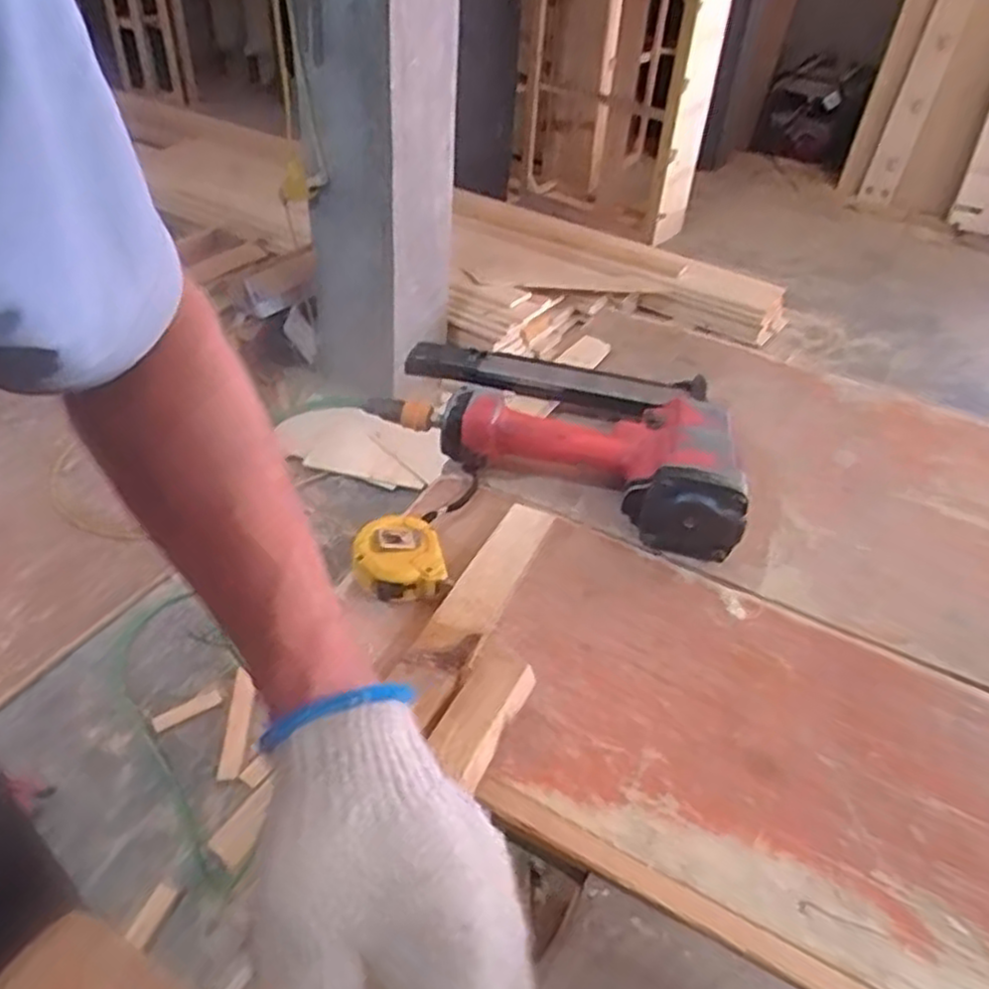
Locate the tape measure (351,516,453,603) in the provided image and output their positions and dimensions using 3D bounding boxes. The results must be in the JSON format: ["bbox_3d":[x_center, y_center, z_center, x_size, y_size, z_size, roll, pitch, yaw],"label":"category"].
[{"bbox_3d":[-0.070,0.046,0.555,0.064,0.031,0.056,-3,44,-10],"label":"tape measure"}]

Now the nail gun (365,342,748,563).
[{"bbox_3d":[0.065,-0.069,0.699,0.341,0.082,0.179,22,45,17],"label":"nail gun"}]

